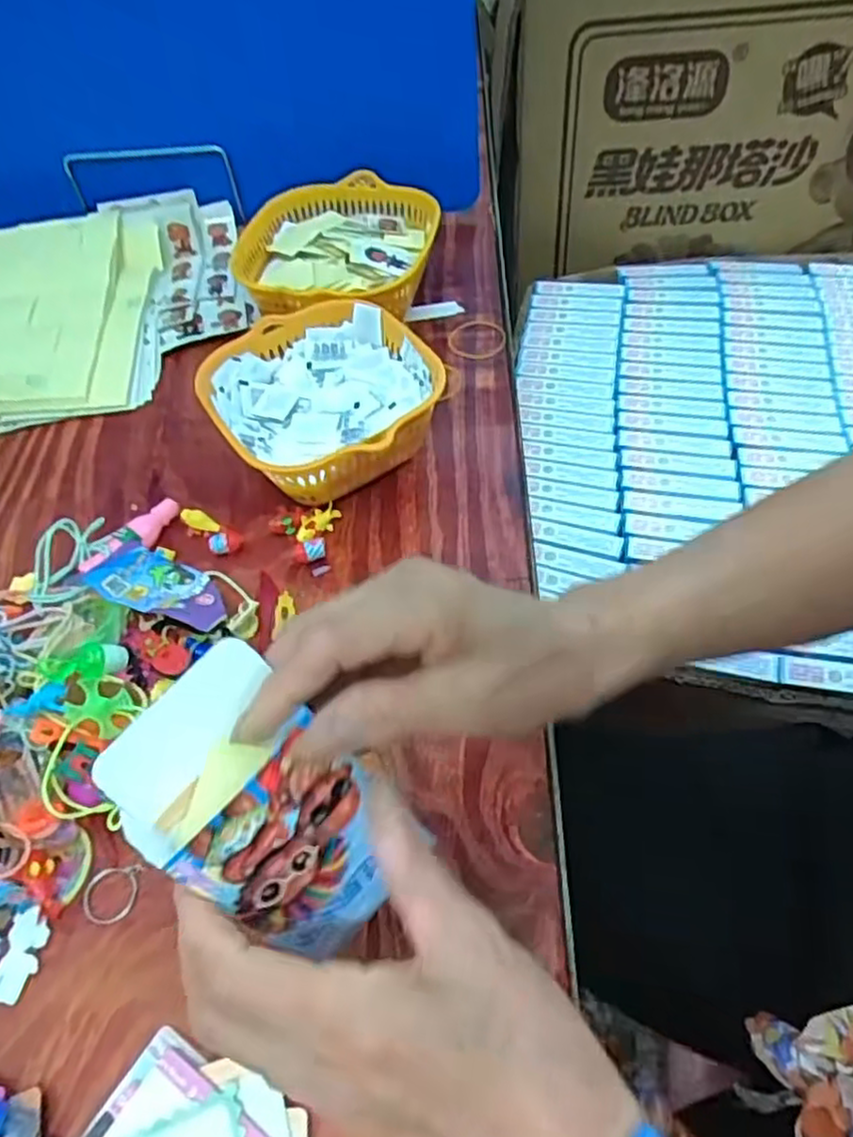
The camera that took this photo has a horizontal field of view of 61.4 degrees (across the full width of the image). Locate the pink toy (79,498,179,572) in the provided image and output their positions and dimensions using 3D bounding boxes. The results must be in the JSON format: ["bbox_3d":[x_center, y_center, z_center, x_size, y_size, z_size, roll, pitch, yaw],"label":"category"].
[{"bbox_3d":[-0.184,-0.020,0.446,0.022,0.019,0.068,29,50,23],"label":"pink toy"}]

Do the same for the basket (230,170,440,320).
[{"bbox_3d":[-0.078,-0.235,0.560,0.158,0.061,0.149,8,56,12],"label":"basket"}]

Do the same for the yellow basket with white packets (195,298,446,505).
[{"bbox_3d":[-0.064,-0.102,0.469,0.133,0.063,0.141,-27,57,-14],"label":"yellow basket with white packets"}]

